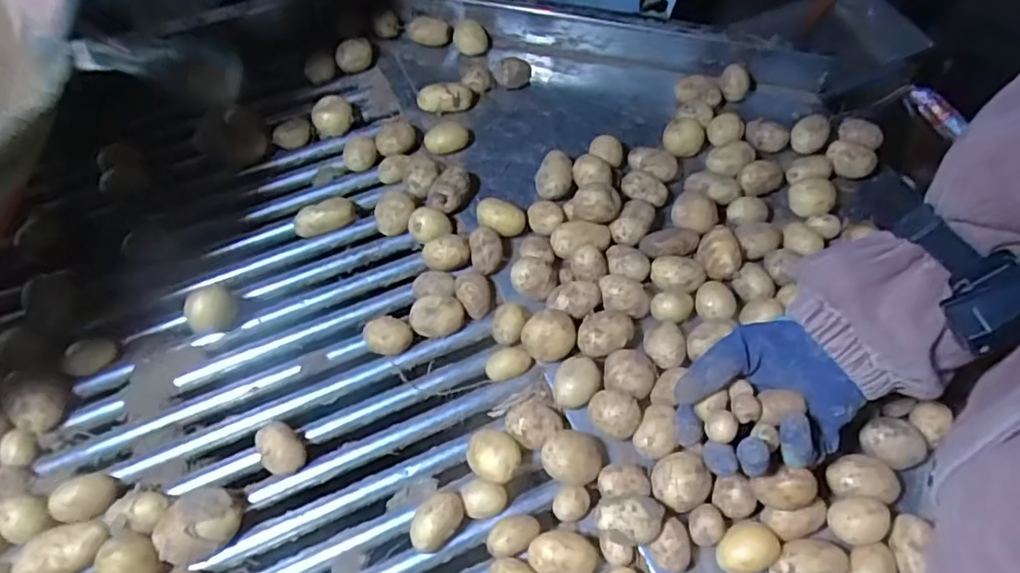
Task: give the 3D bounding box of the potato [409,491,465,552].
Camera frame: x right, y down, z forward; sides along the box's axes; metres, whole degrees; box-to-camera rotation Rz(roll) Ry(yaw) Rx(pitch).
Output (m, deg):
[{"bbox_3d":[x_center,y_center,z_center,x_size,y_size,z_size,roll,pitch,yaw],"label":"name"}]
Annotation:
[{"bbox_3d":[-0.052,0.171,0.430,0.028,0.033,0.042,31,66,21],"label":"potato"}]

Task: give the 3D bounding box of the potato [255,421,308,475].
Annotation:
[{"bbox_3d":[-0.180,0.126,0.467,0.031,0.024,0.042,-38,65,-21],"label":"potato"}]

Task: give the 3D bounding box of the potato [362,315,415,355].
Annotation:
[{"bbox_3d":[-0.103,0.046,0.511,0.038,0.034,0.028,-4,59,2],"label":"potato"}]

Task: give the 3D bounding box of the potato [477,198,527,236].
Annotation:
[{"bbox_3d":[-0.009,-0.062,0.570,0.047,0.035,0.029,13,61,12],"label":"potato"}]

